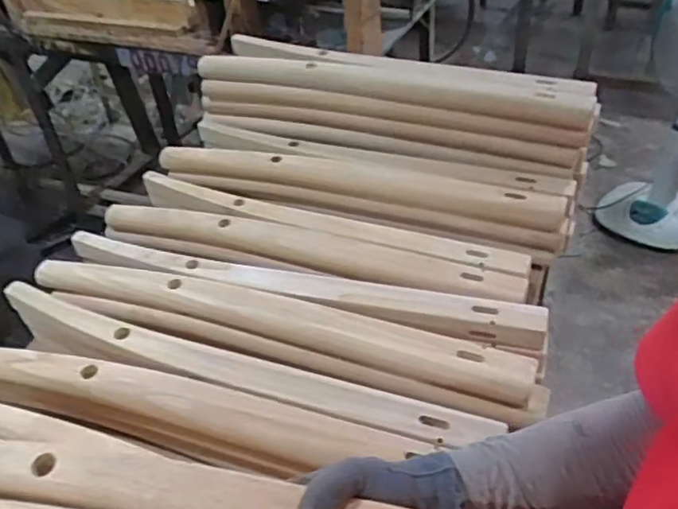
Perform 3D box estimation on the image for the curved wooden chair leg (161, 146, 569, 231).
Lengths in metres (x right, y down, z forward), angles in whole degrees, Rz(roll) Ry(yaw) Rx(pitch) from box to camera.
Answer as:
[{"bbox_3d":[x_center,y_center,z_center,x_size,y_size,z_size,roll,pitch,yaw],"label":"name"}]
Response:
[{"bbox_3d":[0.014,-0.107,0.892,0.597,0.031,0.060,12,43,18],"label":"curved wooden chair leg"}]

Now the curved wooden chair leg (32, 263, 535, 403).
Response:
[{"bbox_3d":[-0.085,0.073,0.696,0.591,0.037,0.061,11,43,18],"label":"curved wooden chair leg"}]

